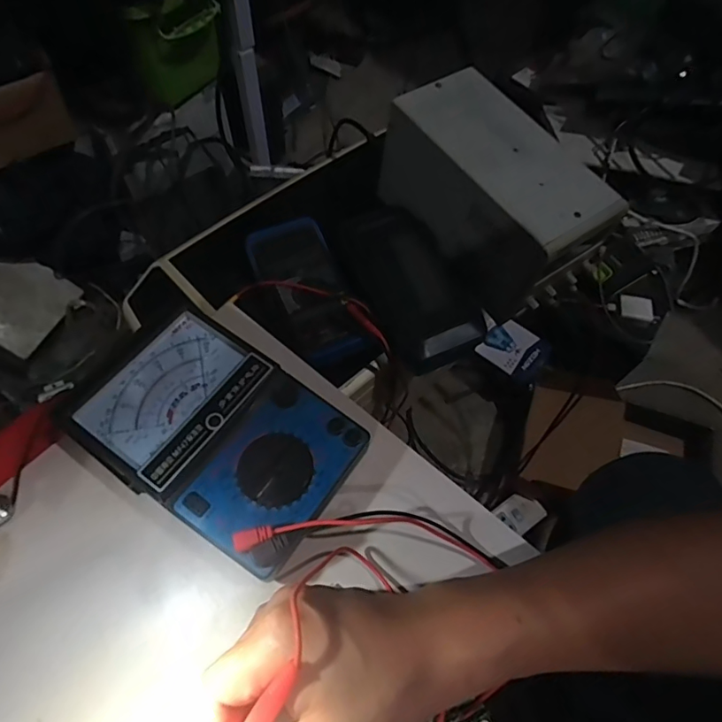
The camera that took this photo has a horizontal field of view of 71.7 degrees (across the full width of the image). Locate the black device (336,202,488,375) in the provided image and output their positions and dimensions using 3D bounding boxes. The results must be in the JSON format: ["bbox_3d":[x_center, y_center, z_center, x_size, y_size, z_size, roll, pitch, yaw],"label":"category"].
[{"bbox_3d":[0.050,-0.102,0.594,0.114,0.038,0.249,-20,63,-12],"label":"black device"}]

